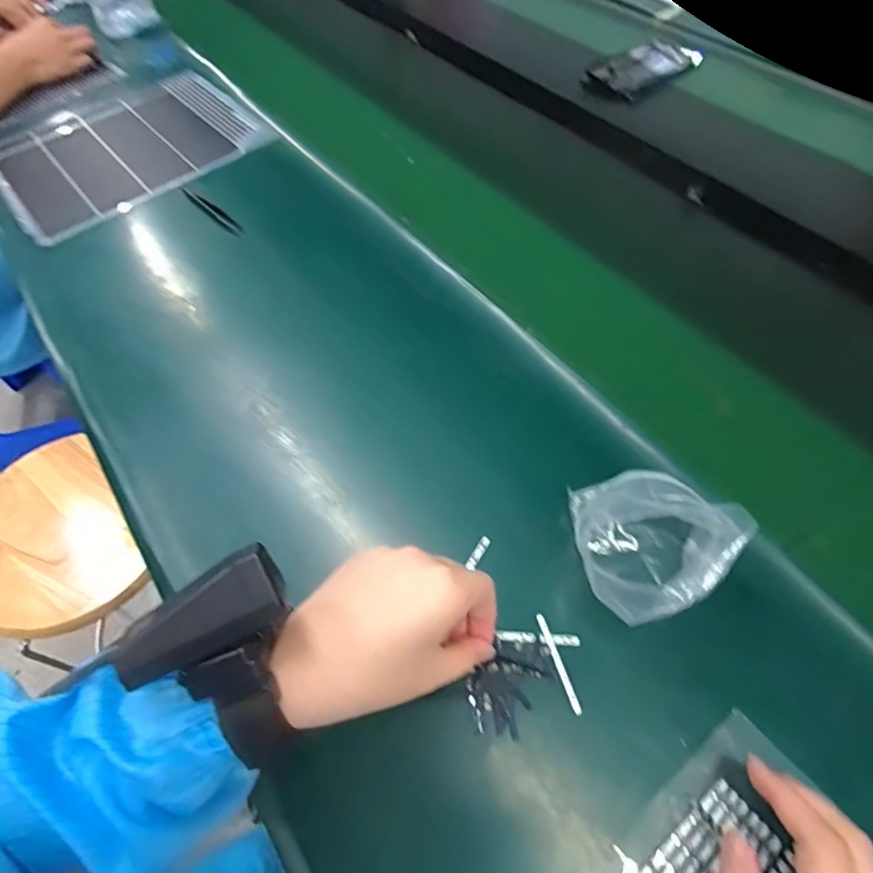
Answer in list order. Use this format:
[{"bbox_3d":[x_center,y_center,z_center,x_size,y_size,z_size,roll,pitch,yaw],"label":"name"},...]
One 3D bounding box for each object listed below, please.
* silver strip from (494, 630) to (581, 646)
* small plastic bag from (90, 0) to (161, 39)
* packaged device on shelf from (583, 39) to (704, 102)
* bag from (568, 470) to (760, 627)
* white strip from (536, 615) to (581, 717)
[{"bbox_3d":[0.068,0.131,0.355,0.050,0.005,0.007,4,57,5],"label":"silver strip"},{"bbox_3d":[-0.507,-0.695,0.885,0.094,0.057,0.026,-25,59,-14],"label":"small plastic bag"},{"bbox_3d":[0.304,-0.543,0.798,0.172,0.011,0.086,-35,62,-19],"label":"packaged device on shelf"},{"bbox_3d":[0.137,0.069,0.345,0.083,0.073,0.095,-1,57,1],"label":"bag"},{"bbox_3d":[0.077,0.143,0.346,0.005,0.004,0.062,-15,58,-8],"label":"white strip"}]

